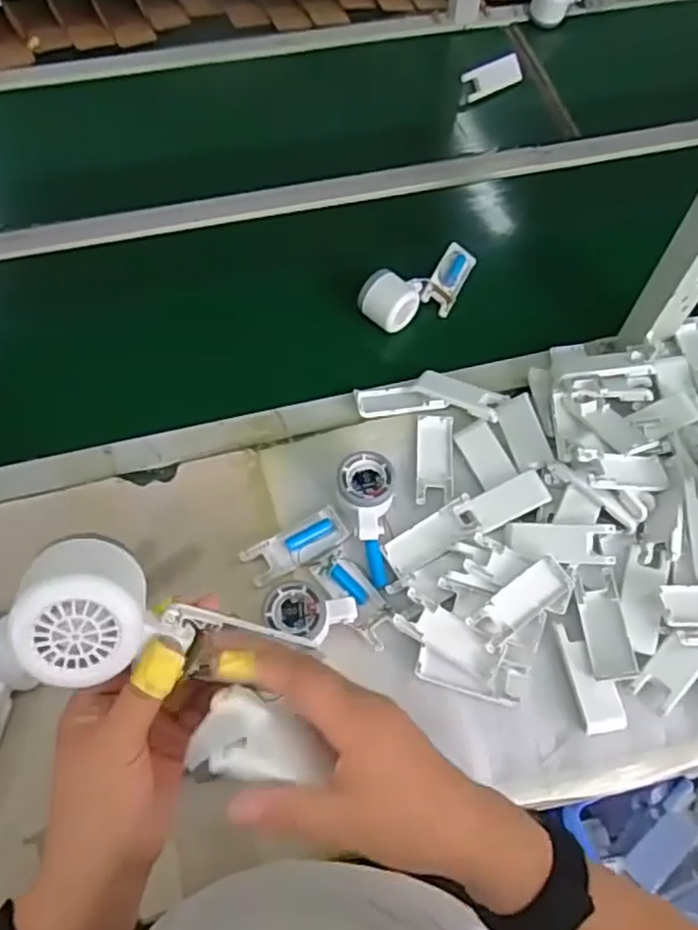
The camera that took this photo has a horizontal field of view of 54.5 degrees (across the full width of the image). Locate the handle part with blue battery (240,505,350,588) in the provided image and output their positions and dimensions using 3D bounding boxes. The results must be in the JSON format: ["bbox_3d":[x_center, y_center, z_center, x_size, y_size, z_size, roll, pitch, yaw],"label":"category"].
[{"bbox_3d":[-0.053,0.082,0.688,0.107,0.019,0.042,-28,70,-13],"label":"handle part with blue battery"}]

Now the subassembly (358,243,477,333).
[{"bbox_3d":[0.094,-0.221,0.830,0.173,0.053,0.068,-30,67,-16],"label":"subassembly"}]

